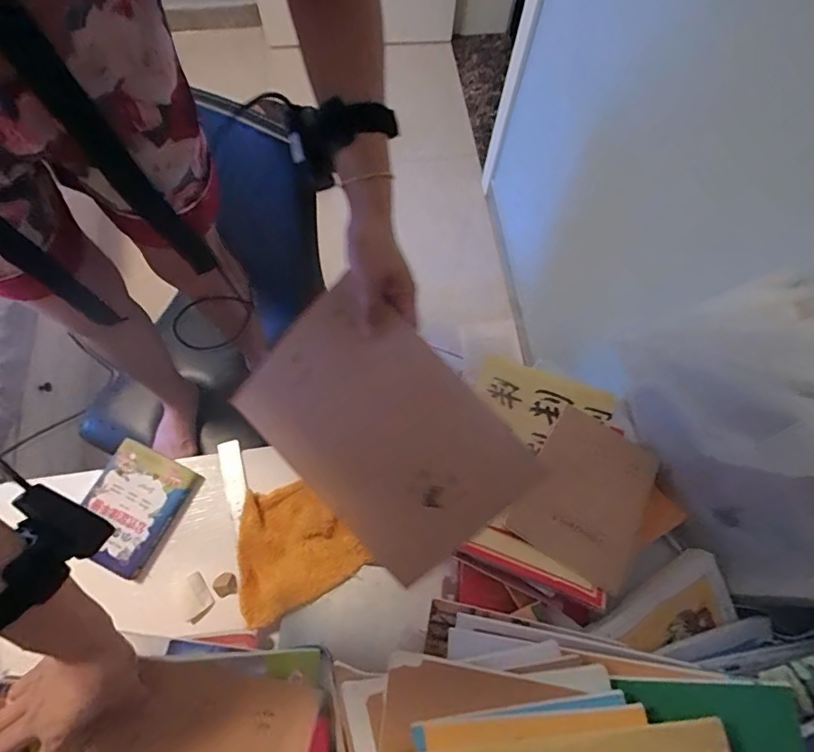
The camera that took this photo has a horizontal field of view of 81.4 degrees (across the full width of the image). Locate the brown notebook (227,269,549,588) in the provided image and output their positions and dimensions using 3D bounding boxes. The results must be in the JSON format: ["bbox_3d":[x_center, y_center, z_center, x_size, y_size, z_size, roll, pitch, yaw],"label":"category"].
[{"bbox_3d":[-0.029,0.053,0.438,0.247,0.016,0.179,46,104,5],"label":"brown notebook"}]

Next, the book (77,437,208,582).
[{"bbox_3d":[-0.352,0.169,0.609,0.119,0.027,0.144,26,71,7],"label":"book"}]

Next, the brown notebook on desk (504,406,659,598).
[{"bbox_3d":[0.225,0.144,0.595,0.138,0.008,0.208,31,55,13],"label":"brown notebook on desk"}]

